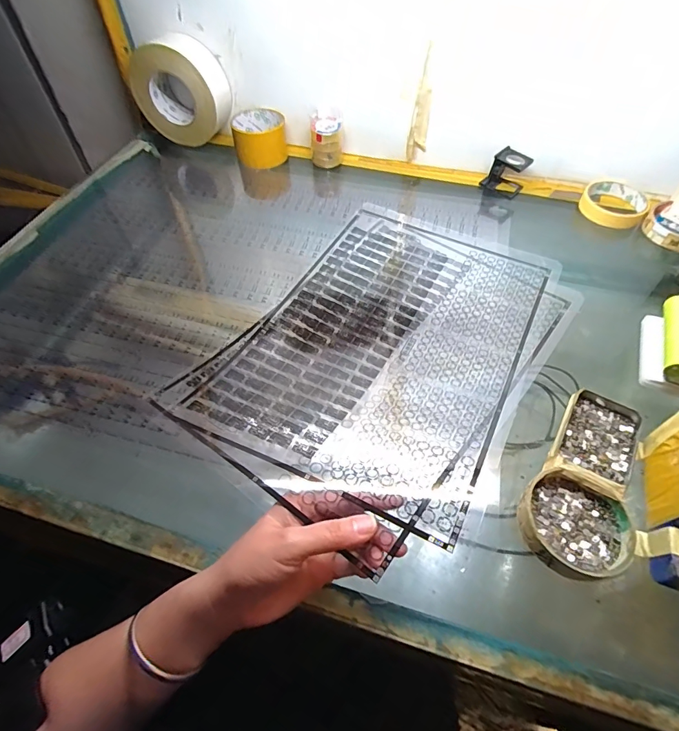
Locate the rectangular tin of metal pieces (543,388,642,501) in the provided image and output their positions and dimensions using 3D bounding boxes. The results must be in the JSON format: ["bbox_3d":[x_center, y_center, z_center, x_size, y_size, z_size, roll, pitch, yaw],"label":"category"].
[{"bbox_3d":[0.232,0.066,0.375,0.064,0.017,0.104,27,58,19],"label":"rectangular tin of metal pieces"}]

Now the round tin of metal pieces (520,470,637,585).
[{"bbox_3d":[0.185,0.127,0.330,0.081,0.019,0.075,0,54,0],"label":"round tin of metal pieces"}]

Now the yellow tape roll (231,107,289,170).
[{"bbox_3d":[-0.124,-0.357,0.661,0.082,0.055,0.083,-6,54,-5],"label":"yellow tape roll"}]

